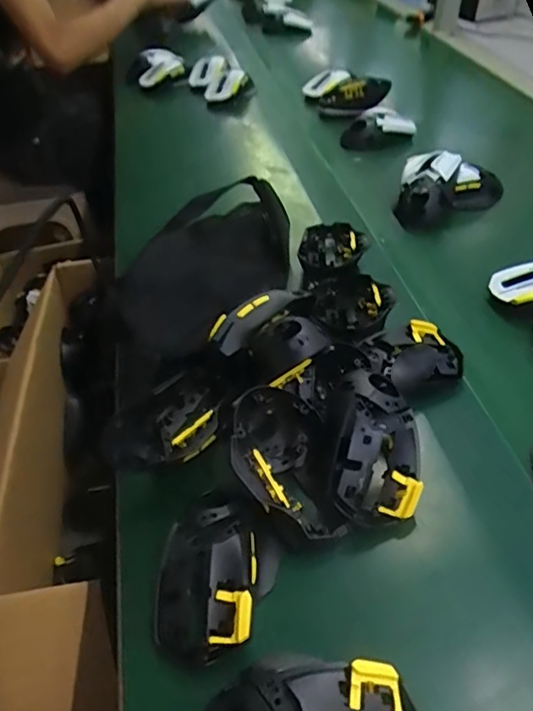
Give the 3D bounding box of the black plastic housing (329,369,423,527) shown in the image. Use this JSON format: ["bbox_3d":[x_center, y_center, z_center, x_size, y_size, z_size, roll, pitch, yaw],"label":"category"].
[{"bbox_3d":[0.075,0.065,0.406,0.063,0.039,0.107,7,76,-9],"label":"black plastic housing"}]

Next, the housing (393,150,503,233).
[{"bbox_3d":[0.221,-0.210,0.705,0.130,0.070,0.076,-25,45,-24],"label":"housing"}]

